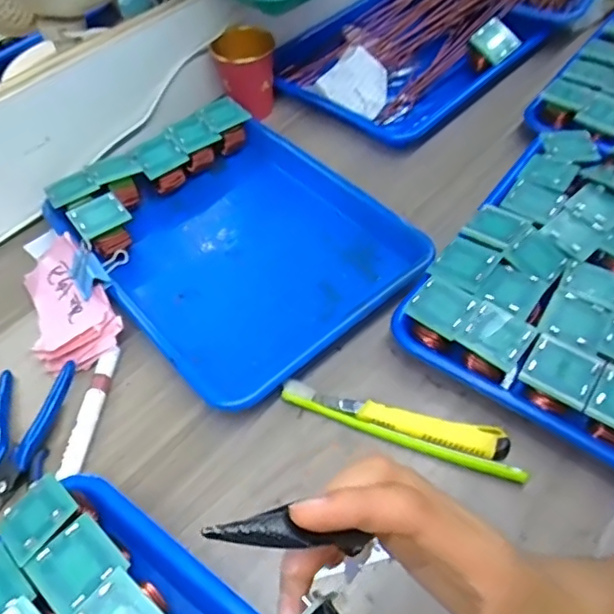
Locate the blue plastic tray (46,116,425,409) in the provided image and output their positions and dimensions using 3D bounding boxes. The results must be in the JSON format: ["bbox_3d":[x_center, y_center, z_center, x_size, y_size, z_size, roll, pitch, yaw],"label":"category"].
[{"bbox_3d":[-0.061,-0.061,0.529,0.244,0.033,0.273,-36,59,-22],"label":"blue plastic tray"}]

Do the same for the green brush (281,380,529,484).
[{"bbox_3d":[0.068,0.091,0.419,0.184,0.017,0.014,18,56,16],"label":"green brush"}]

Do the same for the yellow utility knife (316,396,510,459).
[{"bbox_3d":[0.078,0.089,0.426,0.142,0.007,0.022,11,68,12],"label":"yellow utility knife"}]

